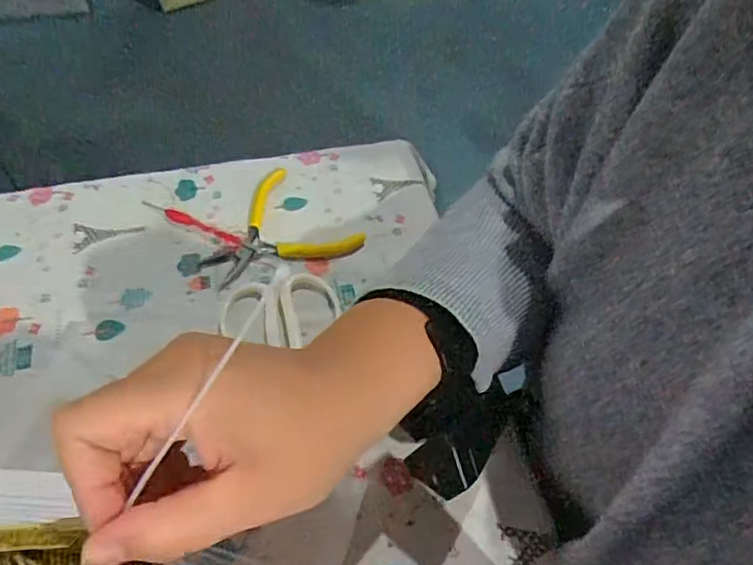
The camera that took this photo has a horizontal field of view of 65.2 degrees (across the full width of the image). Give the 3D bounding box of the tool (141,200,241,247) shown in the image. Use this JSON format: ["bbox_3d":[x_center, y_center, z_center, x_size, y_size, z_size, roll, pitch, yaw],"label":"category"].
[{"bbox_3d":[-0.139,-0.045,0.439,0.091,0.005,0.009,24,57,16],"label":"tool"}]

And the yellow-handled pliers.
[{"bbox_3d":[-0.077,-0.033,0.432,0.100,0.007,0.100,-38,63,-25],"label":"yellow-handled pliers"}]

